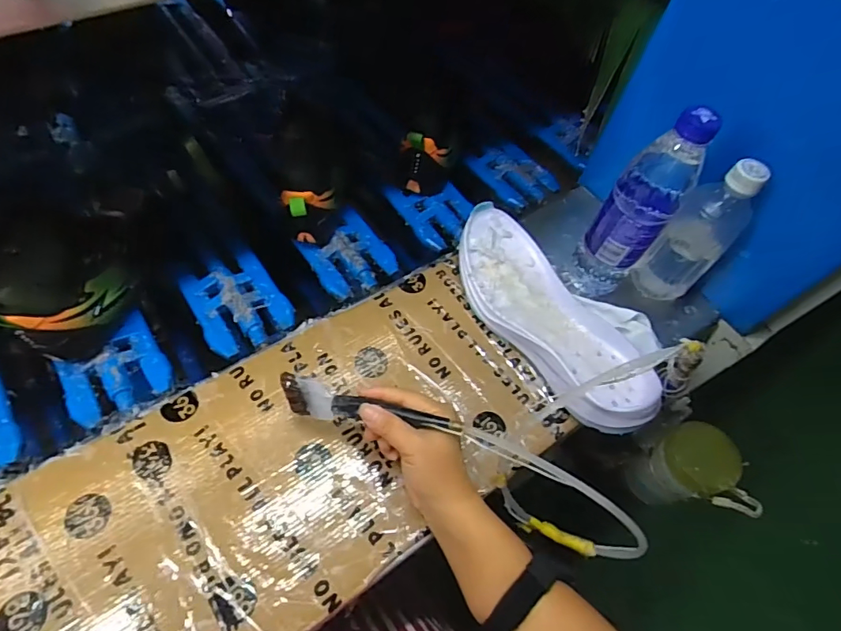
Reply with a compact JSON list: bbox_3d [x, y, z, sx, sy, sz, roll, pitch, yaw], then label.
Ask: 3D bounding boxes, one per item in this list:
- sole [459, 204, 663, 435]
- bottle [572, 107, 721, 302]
[{"bbox_3d":[0.129,0.004,0.516,0.104,0.049,0.271,-24,66,-19],"label":"sole"},{"bbox_3d":[0.216,-0.103,0.489,0.063,0.227,0.070,37,63,14],"label":"bottle"}]

